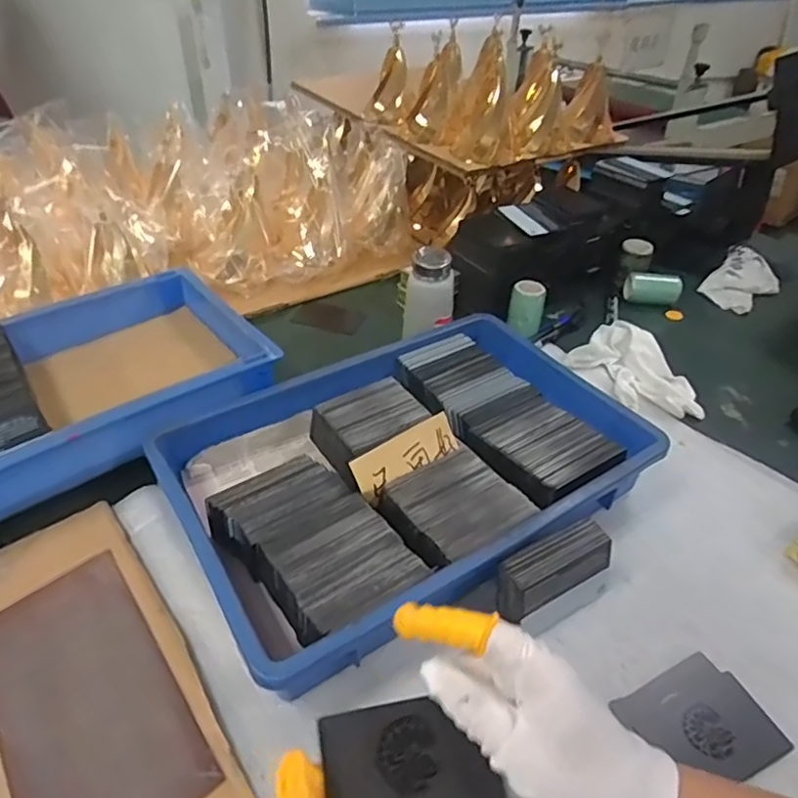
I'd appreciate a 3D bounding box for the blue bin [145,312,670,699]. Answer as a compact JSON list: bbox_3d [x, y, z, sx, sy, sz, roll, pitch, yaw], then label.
[{"bbox_3d":[0.004,0.050,0.505,0.365,0.057,0.263,-22,47,-28],"label":"blue bin"}]

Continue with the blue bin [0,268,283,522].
[{"bbox_3d":[-0.289,-0.014,0.538,0.296,0.064,0.212,-26,49,-31],"label":"blue bin"}]

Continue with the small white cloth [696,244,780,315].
[{"bbox_3d":[0.488,-0.169,0.841,0.088,0.034,0.137,33,48,29],"label":"small white cloth"}]

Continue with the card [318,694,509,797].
[{"bbox_3d":[0.004,0.173,0.281,0.077,0.005,0.053,-10,59,-7],"label":"card"}]

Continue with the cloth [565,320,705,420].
[{"bbox_3d":[0.267,-0.035,0.653,0.094,0.039,0.147,-30,51,-33],"label":"cloth"}]

